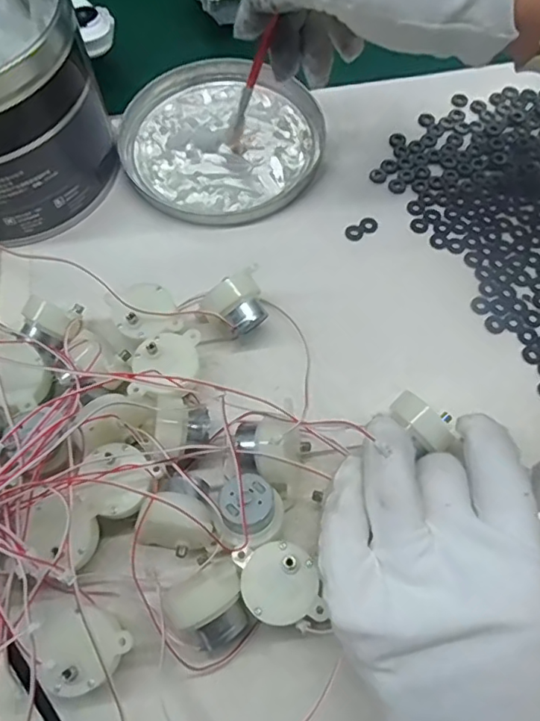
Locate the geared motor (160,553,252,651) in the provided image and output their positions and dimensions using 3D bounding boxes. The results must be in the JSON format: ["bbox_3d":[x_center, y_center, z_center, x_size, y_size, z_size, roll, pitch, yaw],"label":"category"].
[{"bbox_3d":[-0.024,0.105,0.236,0.032,0.024,0.032,-36,68,-14],"label":"geared motor"}]

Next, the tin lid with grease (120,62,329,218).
[{"bbox_3d":[-0.032,-0.147,0.356,0.128,0.014,0.124,-1,64,2],"label":"tin lid with grease"}]

